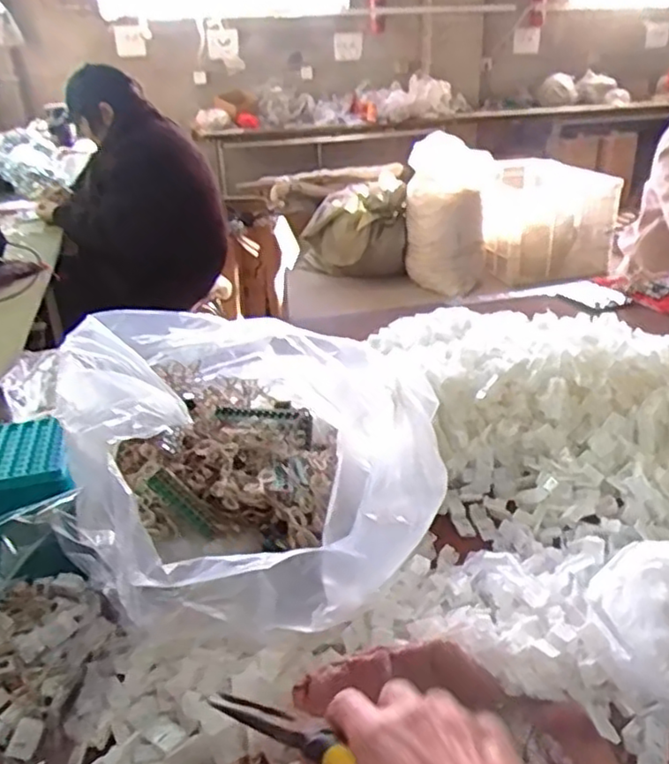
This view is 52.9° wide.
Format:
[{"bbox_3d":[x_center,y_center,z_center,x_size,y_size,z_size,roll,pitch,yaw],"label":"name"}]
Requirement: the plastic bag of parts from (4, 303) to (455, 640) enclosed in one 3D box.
[{"bbox_3d":[-0.097,0.071,0.647,0.266,0.202,0.417,-10,28,-14],"label":"plastic bag of parts"}]

